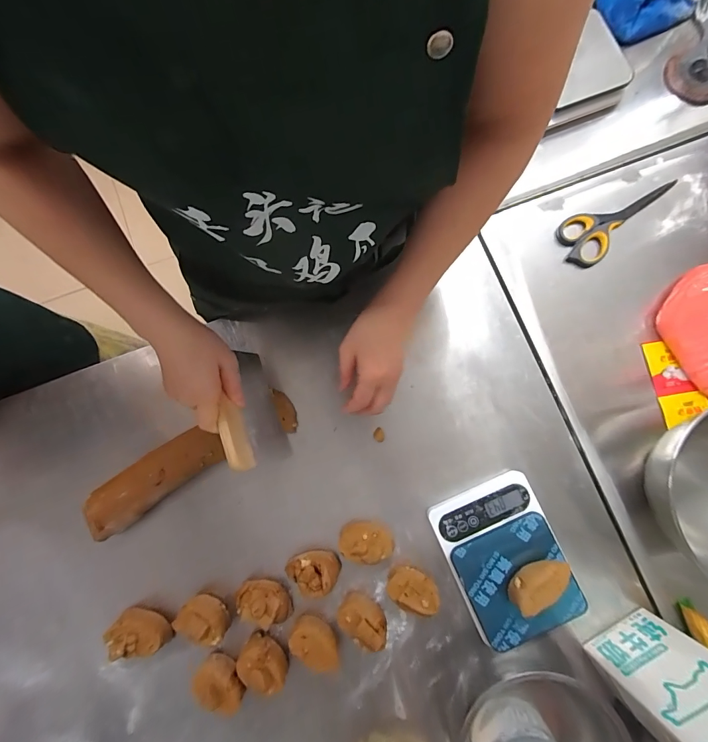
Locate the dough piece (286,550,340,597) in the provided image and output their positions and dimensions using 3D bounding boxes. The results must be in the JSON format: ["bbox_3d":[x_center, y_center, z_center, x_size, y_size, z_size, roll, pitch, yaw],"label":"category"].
[{"bbox_3d":[-0.050,0.246,0.452,0.057,0.039,0.055,42,83,8],"label":"dough piece"}]

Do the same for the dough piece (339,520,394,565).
[{"bbox_3d":[0.016,0.212,0.460,0.068,0.043,0.047,19,81,5],"label":"dough piece"}]

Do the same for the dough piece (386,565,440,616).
[{"bbox_3d":[0.072,0.266,0.450,0.064,0.043,0.043,26,81,6],"label":"dough piece"}]

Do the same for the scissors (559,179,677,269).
[{"bbox_3d":[0.378,-0.227,0.535,0.193,0.017,0.073,-38,81,-5],"label":"scissors"}]

